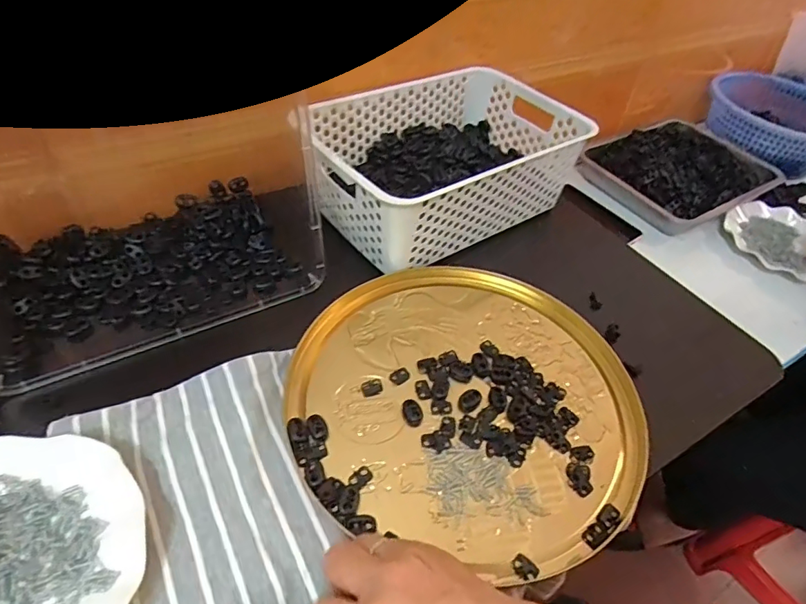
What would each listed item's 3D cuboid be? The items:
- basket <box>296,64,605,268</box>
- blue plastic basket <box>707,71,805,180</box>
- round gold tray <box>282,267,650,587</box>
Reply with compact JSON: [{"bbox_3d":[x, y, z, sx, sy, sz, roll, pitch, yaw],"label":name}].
[{"bbox_3d":[0.046,-0.169,0.599,0.294,0.100,0.210,-23,54,-26],"label":"basket"},{"bbox_3d":[0.747,-0.363,1.003,0.272,0.084,0.259,34,52,23],"label":"blue plastic basket"},{"bbox_3d":[0.054,0.075,0.438,0.289,0.012,0.268,4,46,-4],"label":"round gold tray"}]

